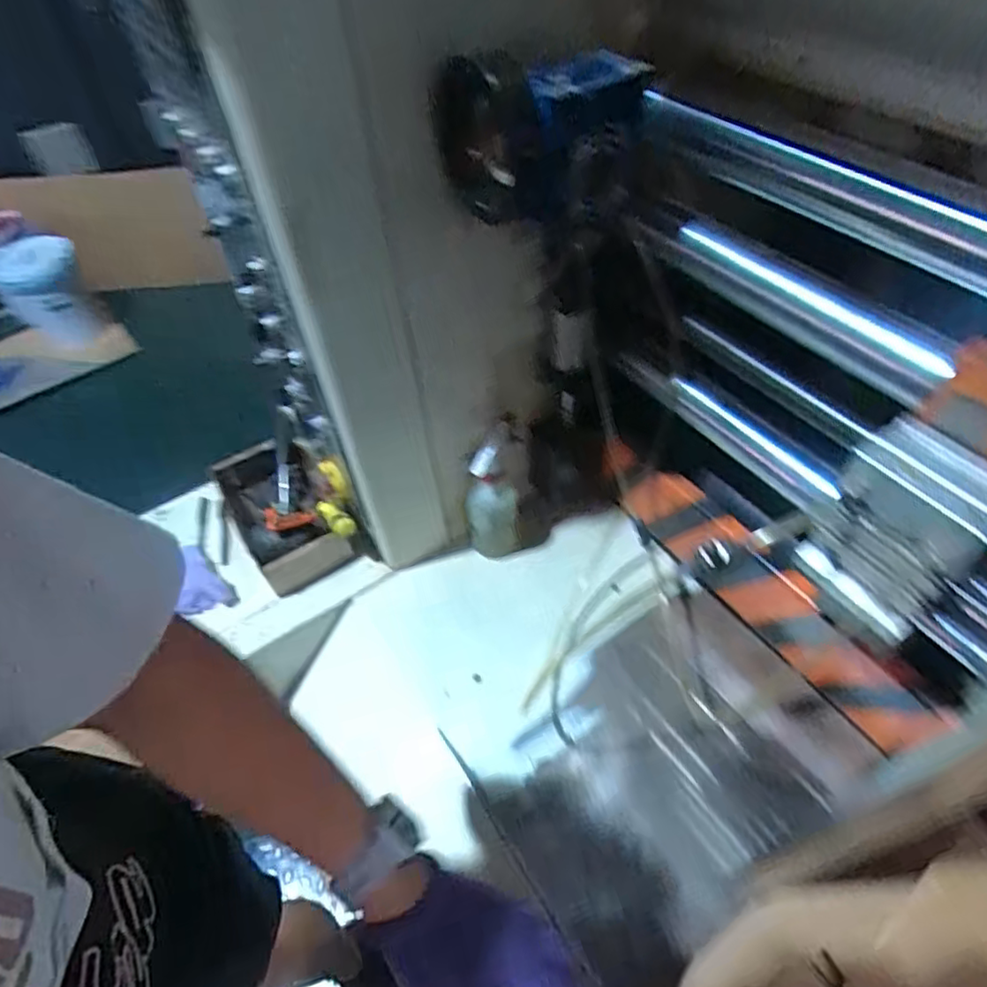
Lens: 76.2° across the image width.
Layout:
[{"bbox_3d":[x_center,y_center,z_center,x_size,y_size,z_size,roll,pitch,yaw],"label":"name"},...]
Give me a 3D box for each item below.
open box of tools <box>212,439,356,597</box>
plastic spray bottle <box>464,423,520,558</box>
[{"bbox_3d":[-0.331,0.034,0.982,0.141,0.089,0.260,-28,54,-18],"label":"open box of tools"},{"bbox_3d":[-0.003,-0.002,0.900,0.080,0.193,0.079,-8,51,-2],"label":"plastic spray bottle"}]

